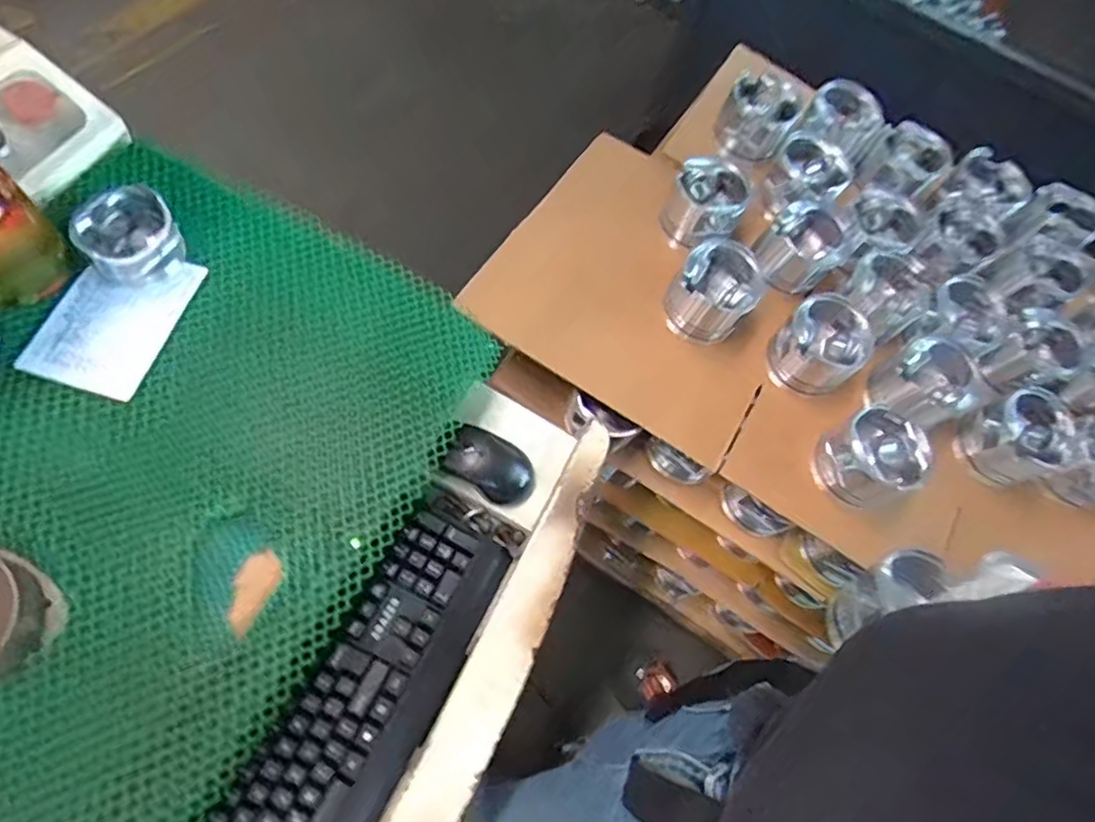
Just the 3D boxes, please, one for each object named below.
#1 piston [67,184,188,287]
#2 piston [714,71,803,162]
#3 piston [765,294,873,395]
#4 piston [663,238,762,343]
[{"bbox_3d":[-0.385,-0.159,0.612,0.081,0.057,0.075,0,66,-1],"label":"piston"},{"bbox_3d":[0.334,-0.464,1.034,0.103,0.099,0.103,0,66,-1],"label":"piston"},{"bbox_3d":[0.365,-0.086,0.878,0.109,0.089,0.113,0,66,-1],"label":"piston"},{"bbox_3d":[0.226,-0.160,0.892,0.105,0.109,0.109,47,62,7],"label":"piston"}]

